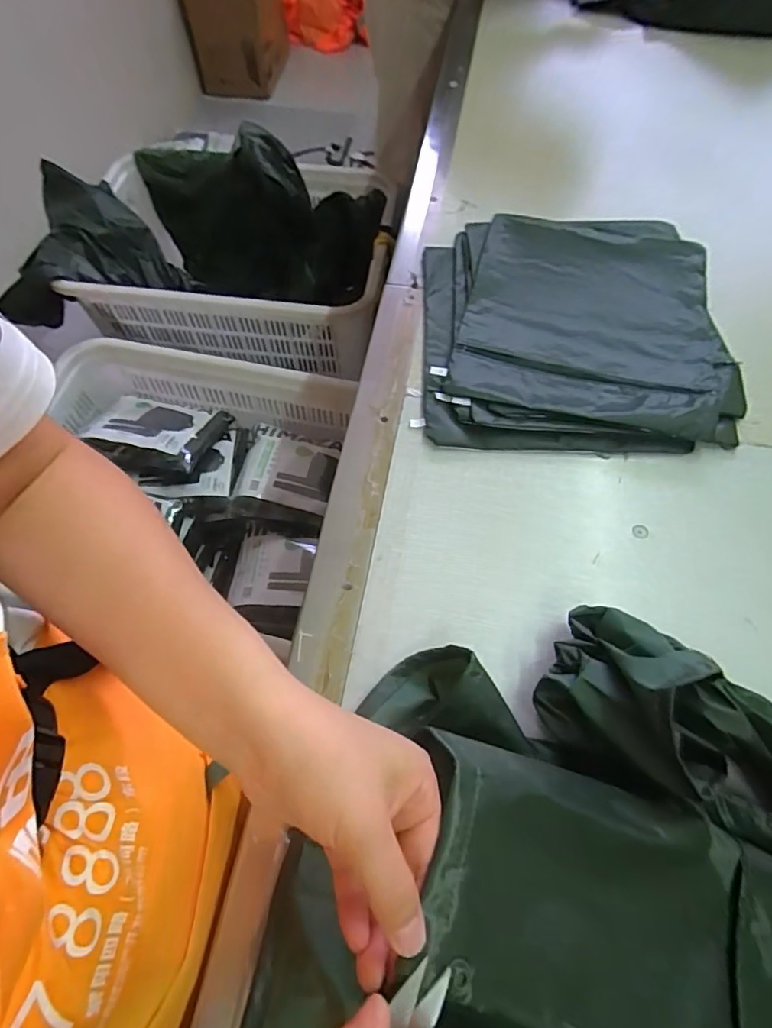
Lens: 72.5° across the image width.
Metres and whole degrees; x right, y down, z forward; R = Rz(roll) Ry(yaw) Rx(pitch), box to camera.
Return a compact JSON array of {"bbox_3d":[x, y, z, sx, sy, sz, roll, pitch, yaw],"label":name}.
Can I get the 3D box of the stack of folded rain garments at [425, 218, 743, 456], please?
[{"bbox_3d":[0.208,-0.224,0.599,0.322,0.019,0.361,3,60,3],"label":"stack of folded rain garments"}]

